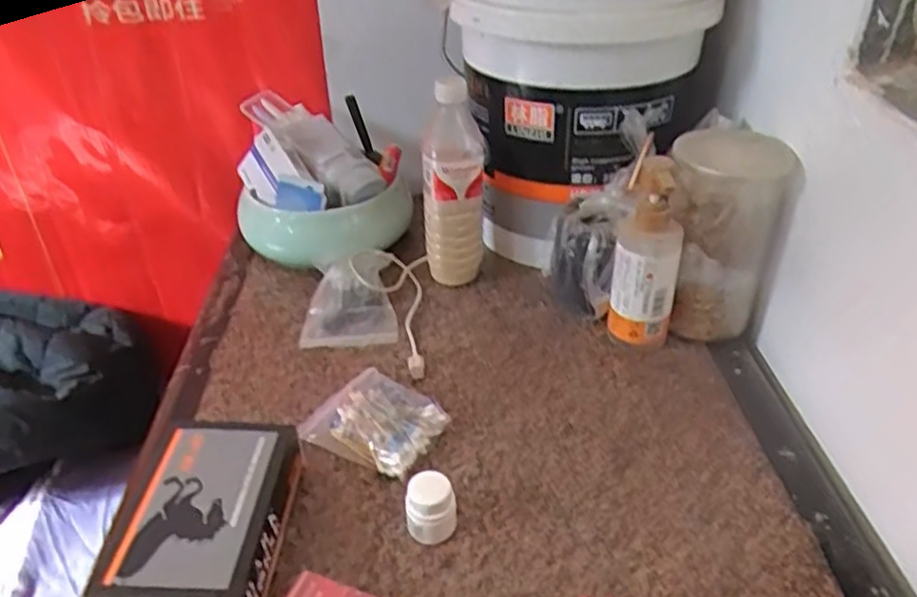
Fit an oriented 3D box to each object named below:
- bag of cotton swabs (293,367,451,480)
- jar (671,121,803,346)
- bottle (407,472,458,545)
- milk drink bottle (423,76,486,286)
[{"bbox_3d":[-0.076,0.105,0.632,0.115,0.031,0.079,20,41,28],"label":"bag of cotton swabs"},{"bbox_3d":[0.251,-0.063,0.723,0.103,0.194,0.121,-7,36,-8],"label":"jar"},{"bbox_3d":[-0.021,0.158,0.539,0.036,0.047,0.037,-1,35,1],"label":"bottle"},{"bbox_3d":[-0.007,-0.120,0.777,0.068,0.222,0.070,0,36,2],"label":"milk drink bottle"}]

